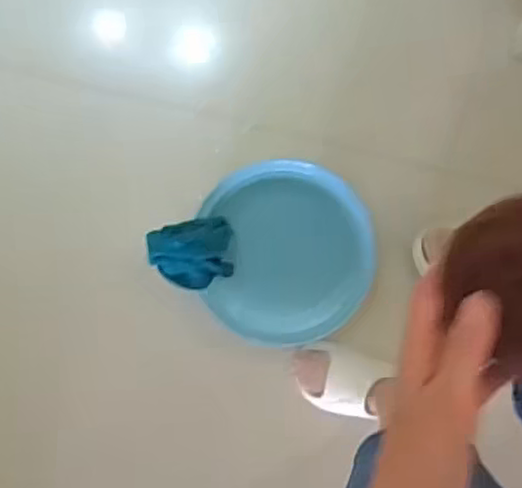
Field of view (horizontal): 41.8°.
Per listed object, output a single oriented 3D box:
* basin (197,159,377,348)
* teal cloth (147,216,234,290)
[{"bbox_3d":[0.041,0.013,1.030,0.246,0.058,0.263,0,98,1],"label":"basin"},{"bbox_3d":[-0.106,0.015,1.048,0.125,0.039,0.101,-11,97,3],"label":"teal cloth"}]

